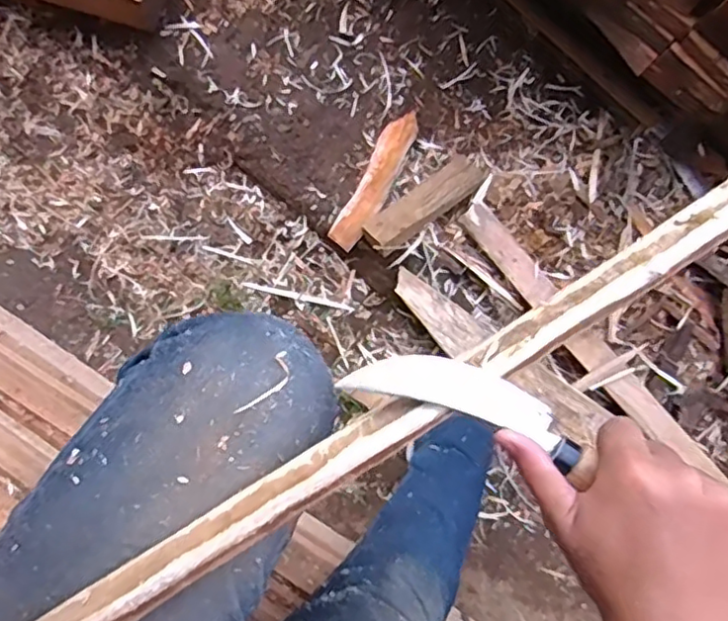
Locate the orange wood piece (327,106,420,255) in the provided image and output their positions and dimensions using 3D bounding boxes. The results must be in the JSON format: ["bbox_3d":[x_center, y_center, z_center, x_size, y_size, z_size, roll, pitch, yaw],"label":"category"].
[{"bbox_3d":[0.021,-0.221,1.074,0.054,0.021,0.264,26,78,4],"label":"orange wood piece"}]

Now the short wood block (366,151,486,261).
[{"bbox_3d":[0.102,-0.180,1.054,0.242,0.045,0.068,-38,81,-9],"label":"short wood block"}]

